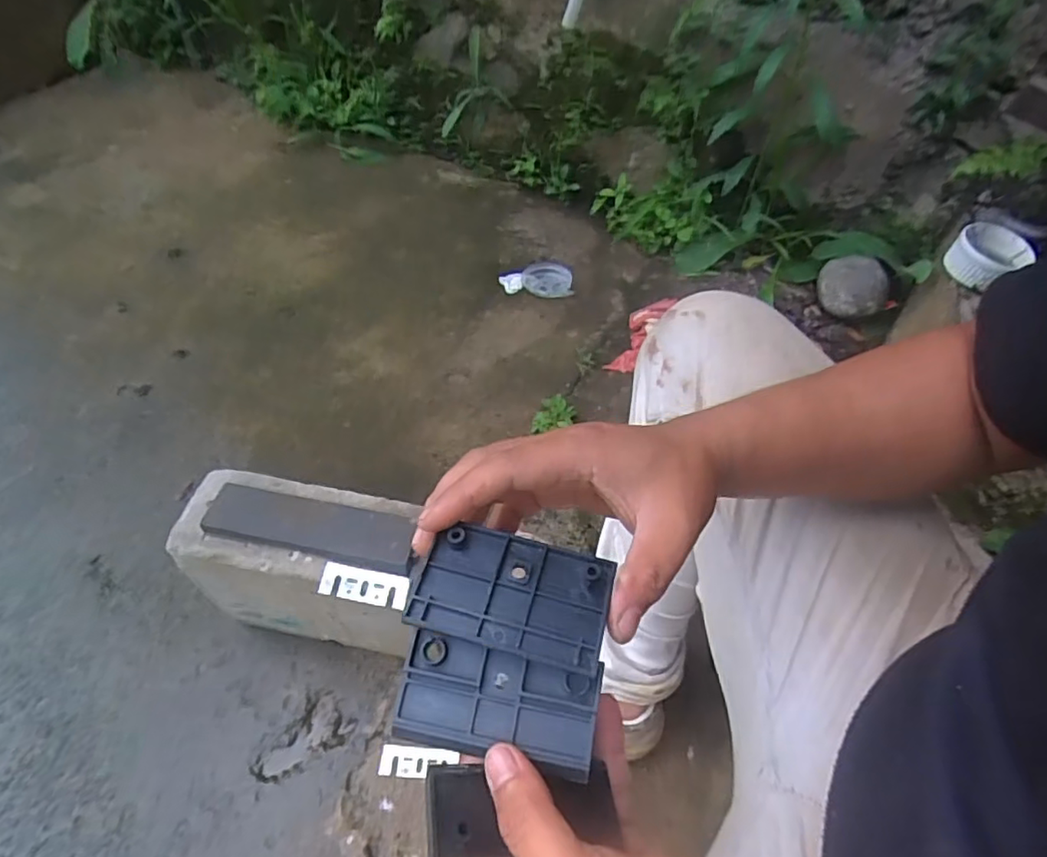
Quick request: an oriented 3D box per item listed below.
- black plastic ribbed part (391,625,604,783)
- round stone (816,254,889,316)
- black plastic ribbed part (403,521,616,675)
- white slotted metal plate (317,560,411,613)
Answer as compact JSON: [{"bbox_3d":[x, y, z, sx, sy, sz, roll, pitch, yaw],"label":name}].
[{"bbox_3d":[-0.011,0.115,0.251,0.082,0.010,0.043,11,70,7],"label":"black plastic ribbed part"},{"bbox_3d":[0.574,-0.245,1.038,0.113,0.089,0.090,32,56,18],"label":"round stone"},{"bbox_3d":[-0.005,0.070,0.259,0.083,0.007,0.050,14,54,6],"label":"black plastic ribbed part"},{"bbox_3d":[-0.149,0.146,0.552,0.082,0.004,0.030,11,78,3],"label":"white slotted metal plate"}]

